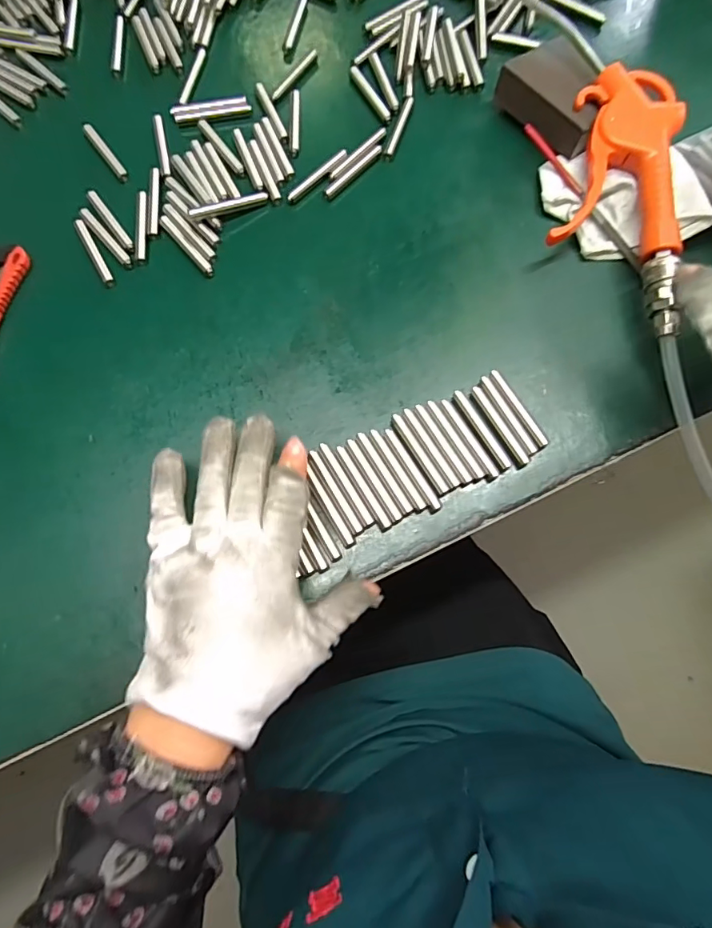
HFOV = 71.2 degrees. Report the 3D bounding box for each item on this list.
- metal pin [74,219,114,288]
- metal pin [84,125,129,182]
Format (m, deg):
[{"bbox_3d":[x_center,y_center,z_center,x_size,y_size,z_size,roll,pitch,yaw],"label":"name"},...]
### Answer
[{"bbox_3d":[-0.184,-0.149,0.347,0.007,0.004,0.059,-29,76,-7],"label":"metal pin"},{"bbox_3d":[-0.188,-0.235,0.371,0.008,0.004,0.065,-35,77,-9],"label":"metal pin"}]

